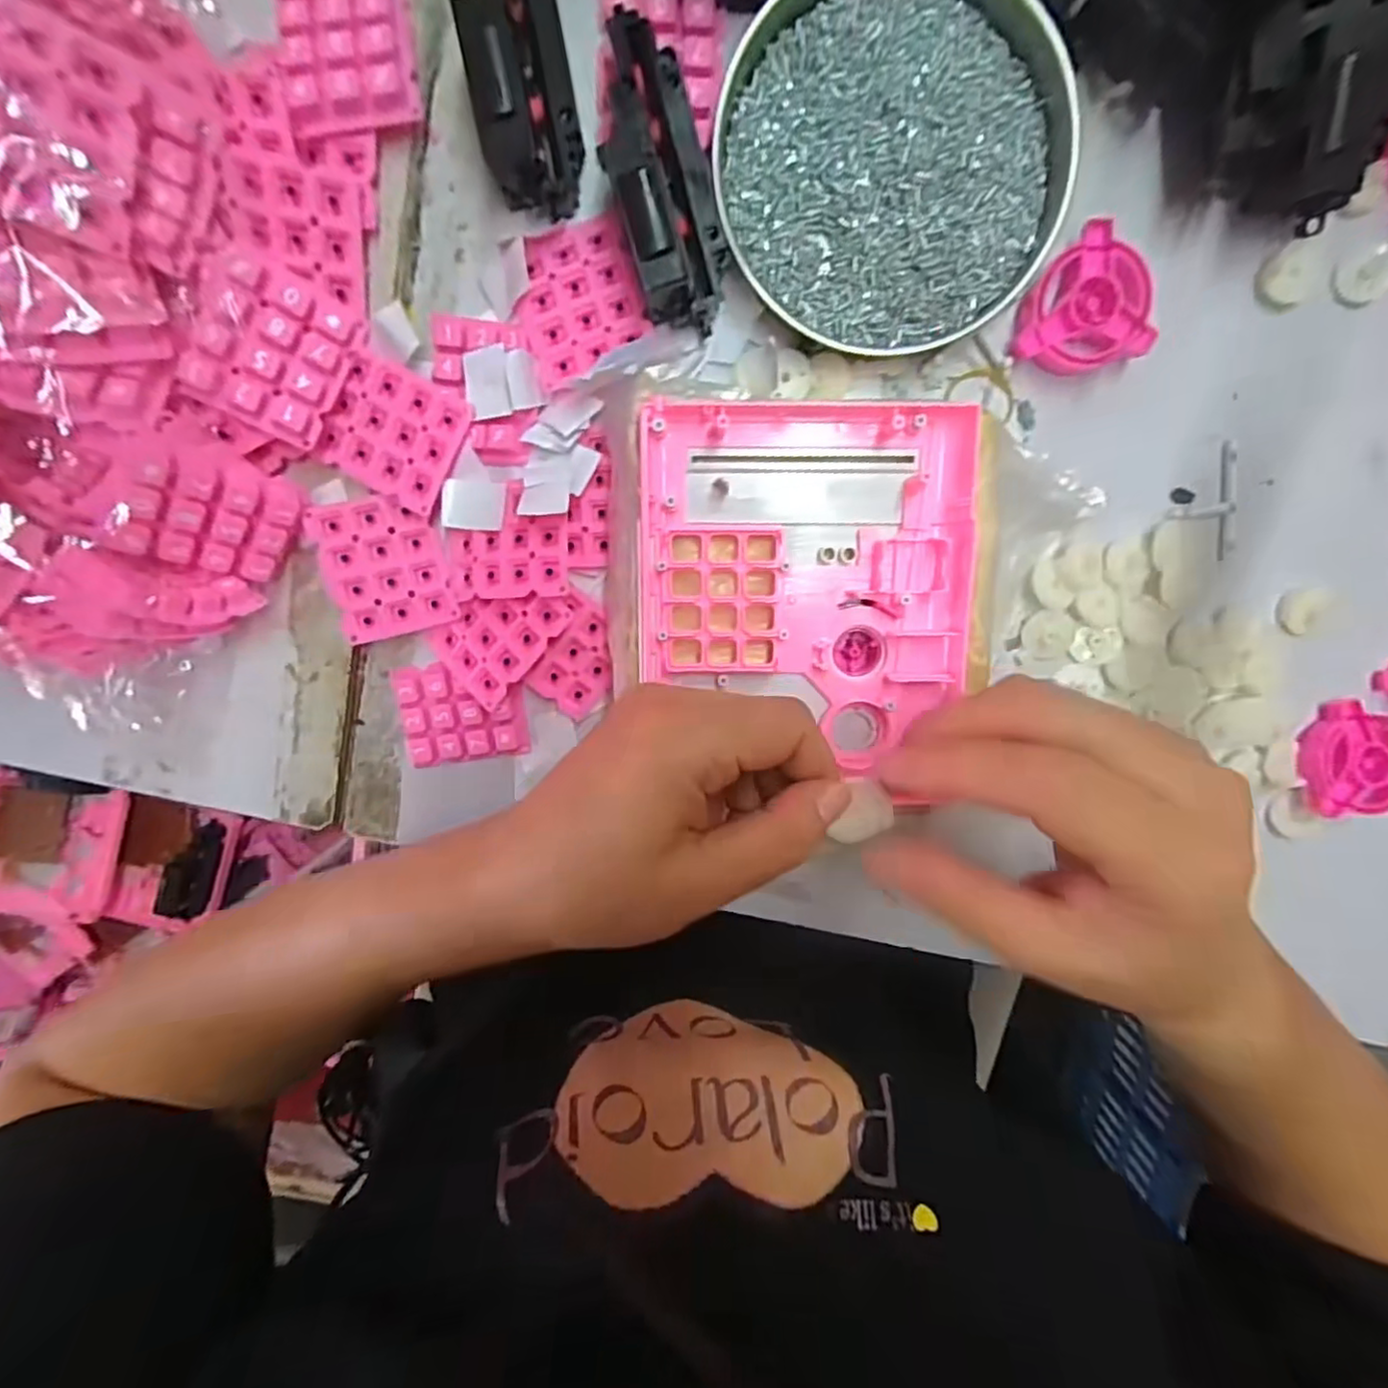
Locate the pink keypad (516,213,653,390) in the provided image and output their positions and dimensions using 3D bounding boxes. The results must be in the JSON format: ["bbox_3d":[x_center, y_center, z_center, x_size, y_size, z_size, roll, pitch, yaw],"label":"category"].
[{"bbox_3d":[-0.048,-0.164,0.265,0.051,0.013,0.055,-20,101,4],"label":"pink keypad"}]

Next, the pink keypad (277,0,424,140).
[{"bbox_3d":[-0.130,-0.242,0.238,0.046,0.012,0.057,-8,91,-5],"label":"pink keypad"}]

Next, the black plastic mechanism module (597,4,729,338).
[{"bbox_3d":[-0.013,-0.196,0.244,0.036,0.034,0.098,-17,101,4],"label":"black plastic mechanism module"}]

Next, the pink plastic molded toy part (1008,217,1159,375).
[{"bbox_3d":[0.161,-0.164,0.267,0.051,0.016,0.053,-16,101,3],"label":"pink plastic molded toy part"}]

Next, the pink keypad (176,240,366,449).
[{"bbox_3d":[-0.165,-0.134,0.244,0.052,0.013,0.058,24,85,-25],"label":"pink keypad"}]

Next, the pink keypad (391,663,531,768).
[{"bbox_3d":[-0.111,0.009,0.303,0.059,0.007,0.048,-9,102,2],"label":"pink keypad"}]

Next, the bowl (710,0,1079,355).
[{"bbox_3d":[0.080,-0.213,0.252,0.134,0.023,0.128,0,102,0],"label":"bowl"}]

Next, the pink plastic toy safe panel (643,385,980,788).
[{"bbox_3d":[0.046,-0.045,0.264,0.134,0.019,0.145,1,100,0],"label":"pink plastic toy safe panel"}]

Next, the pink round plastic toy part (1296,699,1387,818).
[{"bbox_3d":[0.321,0.029,0.302,0.052,0.015,0.051,0,102,0],"label":"pink round plastic toy part"}]

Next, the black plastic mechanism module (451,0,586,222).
[{"bbox_3d":[-0.064,-0.230,0.242,0.036,0.038,0.074,-8,102,2],"label":"black plastic mechanism module"}]

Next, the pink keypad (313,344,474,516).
[{"bbox_3d":[-0.126,-0.111,0.270,0.050,0.012,0.049,26,101,-5],"label":"pink keypad"}]

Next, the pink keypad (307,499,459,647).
[{"bbox_3d":[-0.138,-0.056,0.281,0.050,0.014,0.058,-13,102,3],"label":"pink keypad"}]

